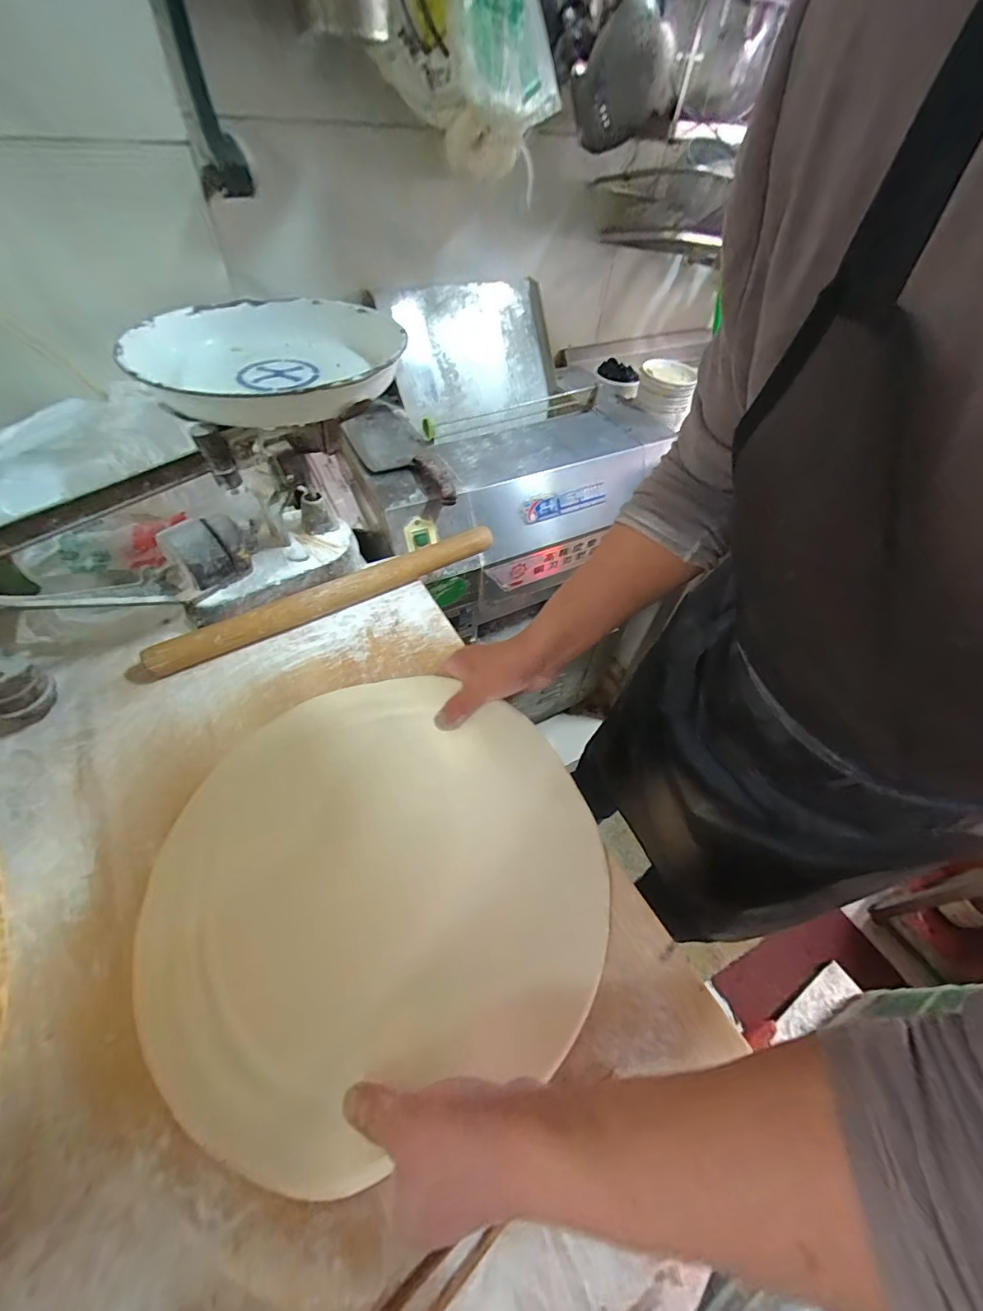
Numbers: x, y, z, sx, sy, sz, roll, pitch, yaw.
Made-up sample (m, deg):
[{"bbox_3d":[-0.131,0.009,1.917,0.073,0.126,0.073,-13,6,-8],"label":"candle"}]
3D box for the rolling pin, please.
[{"bbox_3d":[-0.191,-0.082,0.597,0.438,0.037,0.037,-26,60,-21],"label":"rolling pin"}]

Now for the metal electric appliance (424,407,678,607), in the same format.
[{"bbox_3d":[0.103,-0.297,0.893,0.405,0.208,0.219,-25,58,-22],"label":"metal electric appliance"}]

